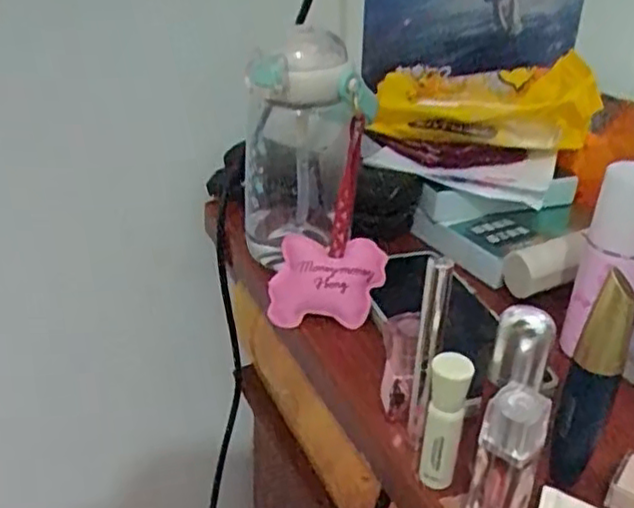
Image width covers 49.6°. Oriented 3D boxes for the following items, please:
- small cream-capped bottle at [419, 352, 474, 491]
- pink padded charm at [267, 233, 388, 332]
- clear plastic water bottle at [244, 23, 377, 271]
[{"bbox_3d":[0.061,0.080,0.329,0.017,0.071,0.015,14,31,18],"label":"small cream-capped bottle"},{"bbox_3d":[0.007,0.019,0.472,0.075,0.018,0.065,5,73,8],"label":"pink padded charm"},{"bbox_3d":[-0.009,-0.068,0.498,0.086,0.174,0.078,1,29,-4],"label":"clear plastic water bottle"}]

